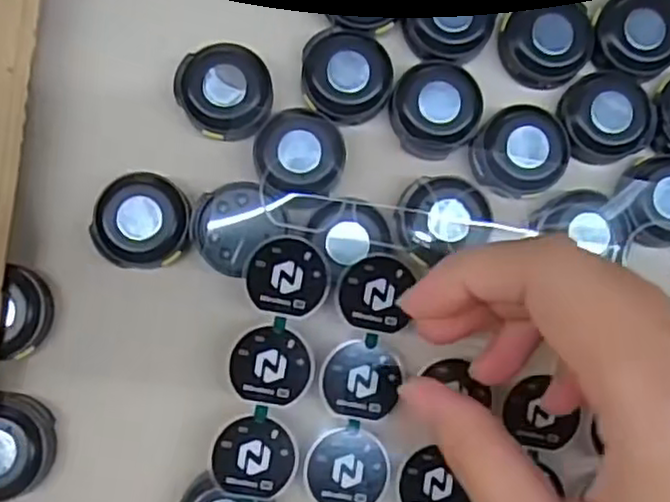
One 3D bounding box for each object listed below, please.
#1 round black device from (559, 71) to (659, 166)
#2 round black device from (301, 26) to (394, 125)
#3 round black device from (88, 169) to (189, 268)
[{"bbox_3d":[0.090,-0.045,0.235,0.031,0.009,0.030,0,86,-3],"label":"round black device"},{"bbox_3d":[0.004,-0.058,0.231,0.029,0.008,0.030,0,86,-3],"label":"round black device"},{"bbox_3d":[-0.060,-0.010,0.222,0.028,0.008,0.029,0,86,-3],"label":"round black device"}]

